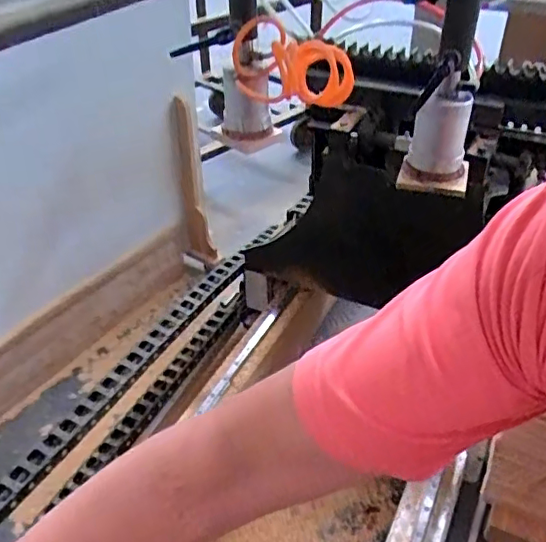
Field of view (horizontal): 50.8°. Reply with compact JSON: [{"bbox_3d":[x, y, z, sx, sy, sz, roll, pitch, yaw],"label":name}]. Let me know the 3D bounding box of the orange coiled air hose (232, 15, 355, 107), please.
[{"bbox_3d":[0.035,-0.327,0.890,0.189,0.123,0.093,-4,38,-5],"label":"orange coiled air hose"}]

